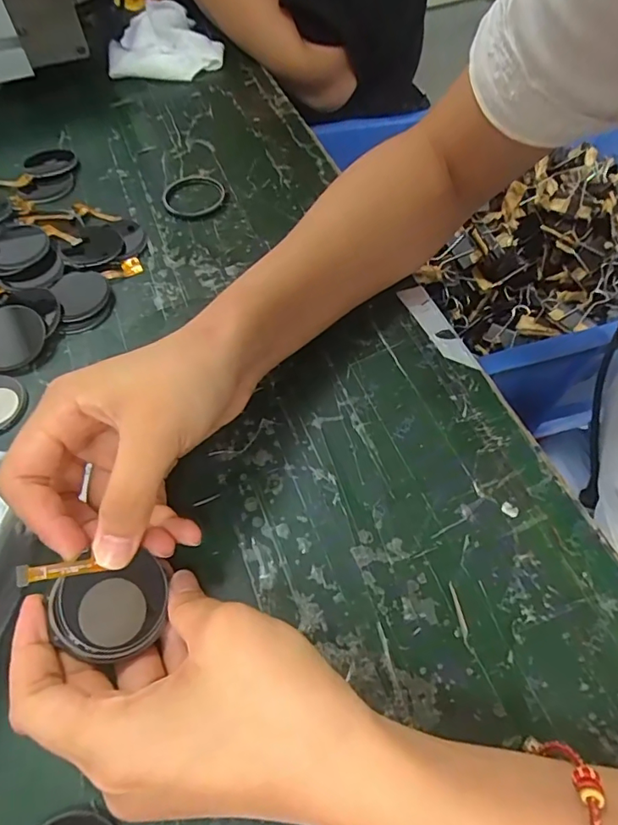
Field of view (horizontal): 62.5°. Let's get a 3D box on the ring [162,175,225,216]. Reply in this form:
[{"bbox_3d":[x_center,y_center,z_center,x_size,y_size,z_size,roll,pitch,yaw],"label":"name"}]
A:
[{"bbox_3d":[-0.087,-0.164,0.381,0.045,0.006,0.048,0,58,-1],"label":"ring"}]

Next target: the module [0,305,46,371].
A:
[{"bbox_3d":[-0.178,-0.044,0.300,0.040,0.004,0.038,2,78,-7],"label":"module"}]

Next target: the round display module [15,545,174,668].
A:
[{"bbox_3d":[-0.081,0.076,0.197,0.052,0.005,0.038,1,66,-34],"label":"round display module"}]

